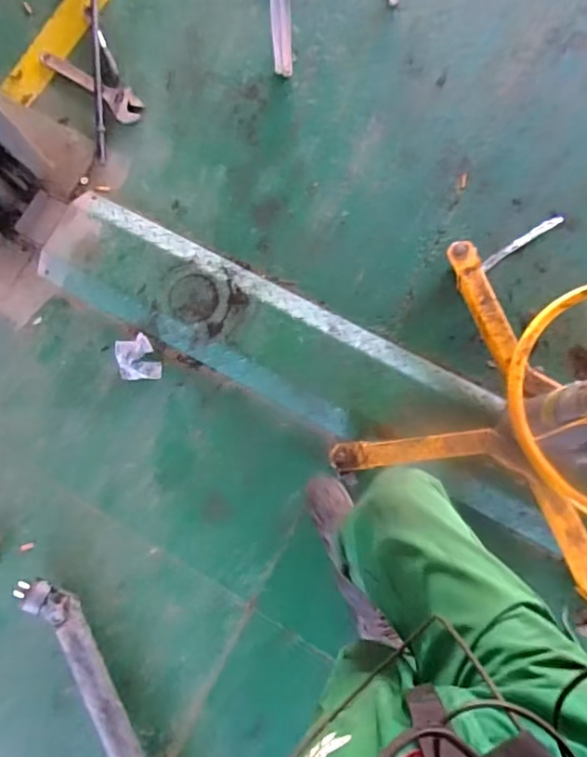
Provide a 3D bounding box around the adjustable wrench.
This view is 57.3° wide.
[{"bbox_3d":[-0.567,-0.826,1.495,0.369,0.016,0.082,37,87,9],"label":"adjustable wrench"}]

